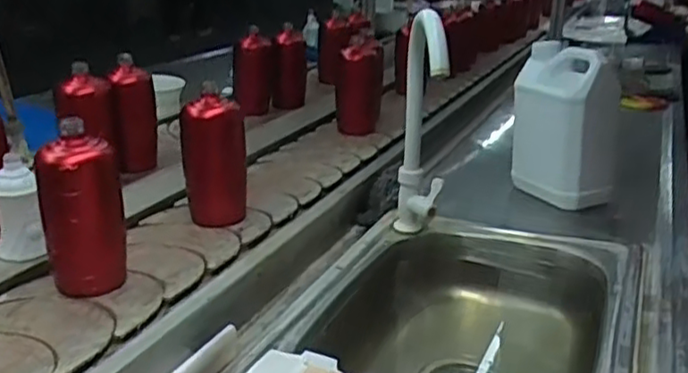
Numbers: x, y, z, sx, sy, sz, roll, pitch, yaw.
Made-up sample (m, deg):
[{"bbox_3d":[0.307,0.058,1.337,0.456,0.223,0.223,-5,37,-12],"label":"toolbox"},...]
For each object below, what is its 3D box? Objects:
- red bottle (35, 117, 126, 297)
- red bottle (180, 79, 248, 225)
[{"bbox_3d":[-0.282,0.025,0.724,0.078,0.184,0.058,-2,12,5],"label":"red bottle"},{"bbox_3d":[-0.173,-0.041,0.907,0.086,0.179,0.064,-11,33,-11],"label":"red bottle"}]

